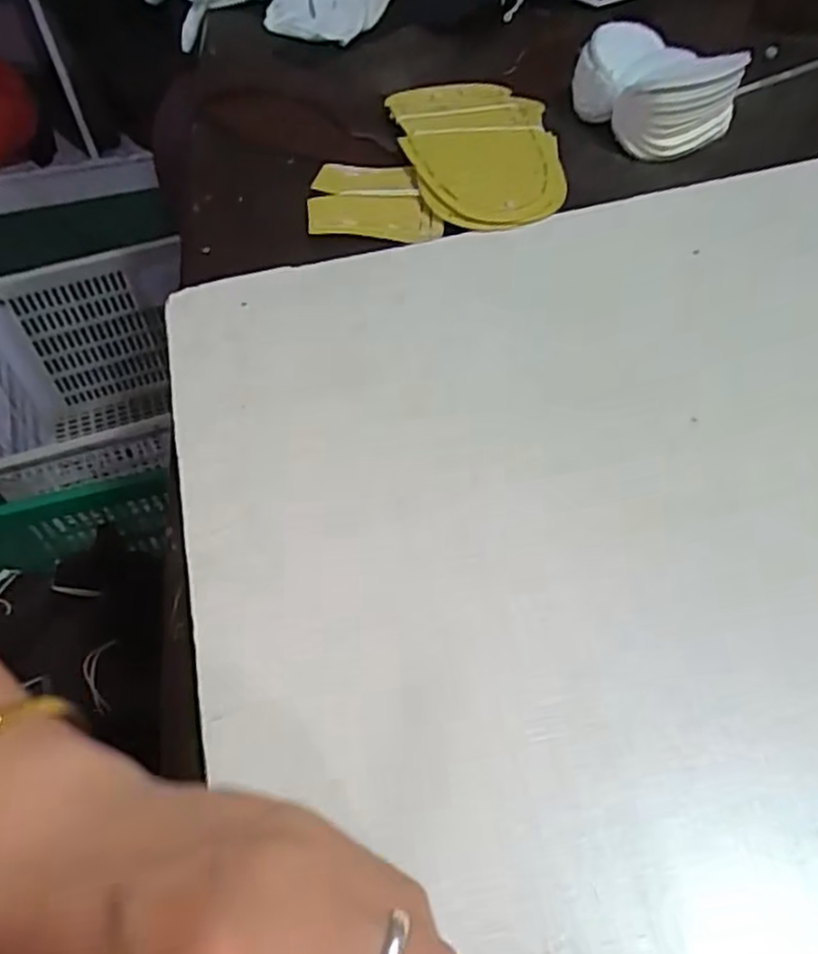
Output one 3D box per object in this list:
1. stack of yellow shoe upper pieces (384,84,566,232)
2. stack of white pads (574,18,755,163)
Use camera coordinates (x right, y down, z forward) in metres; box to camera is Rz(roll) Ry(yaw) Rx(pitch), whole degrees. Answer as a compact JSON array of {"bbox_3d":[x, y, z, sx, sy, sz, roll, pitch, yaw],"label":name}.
[{"bbox_3d":[0.052,-0.221,0.483,0.107,0.015,0.169,-10,52,-6],"label":"stack of yellow shoe upper pieces"},{"bbox_3d":[0.165,-0.272,0.502,0.084,0.042,0.110,-36,59,-24],"label":"stack of white pads"}]

